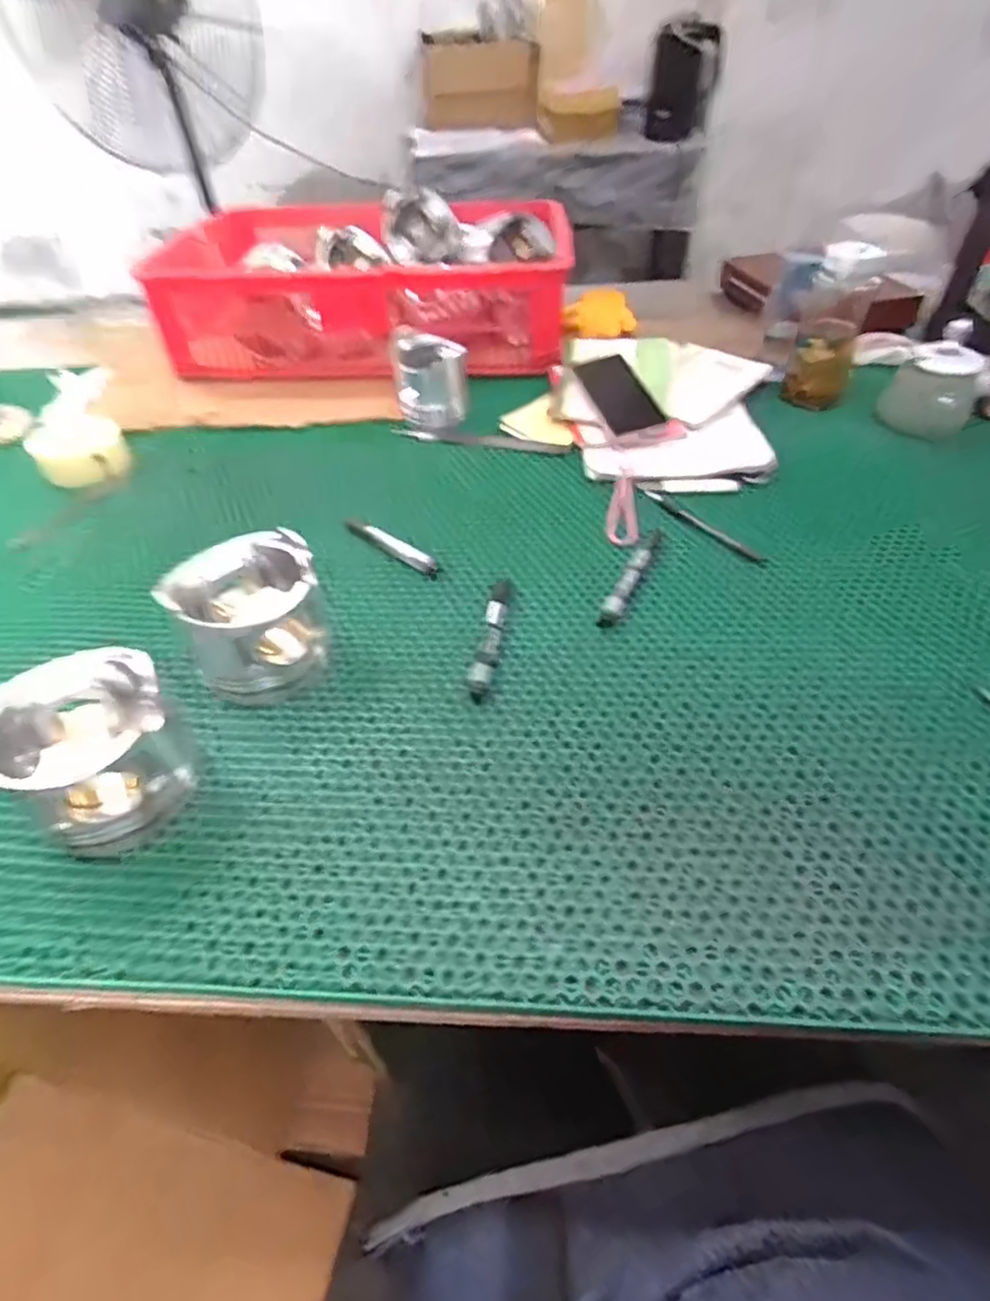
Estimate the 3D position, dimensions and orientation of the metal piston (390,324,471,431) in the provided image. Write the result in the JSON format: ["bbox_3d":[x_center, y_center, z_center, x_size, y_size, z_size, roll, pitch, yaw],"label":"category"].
[{"bbox_3d":[-0.083,-0.365,0.855,0.091,0.093,0.091,-3,45,-1],"label":"metal piston"}]

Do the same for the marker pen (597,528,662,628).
[{"bbox_3d":[0.137,-0.079,0.634,0.020,0.020,0.157,19,48,19],"label":"marker pen"}]

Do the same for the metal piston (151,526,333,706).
[{"bbox_3d":[-0.199,-0.026,0.543,0.110,0.097,0.119,-1,45,1],"label":"metal piston"}]

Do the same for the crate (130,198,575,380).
[{"bbox_3d":[-0.207,-0.575,1.018,0.623,0.149,0.358,-6,45,-5],"label":"crate"}]

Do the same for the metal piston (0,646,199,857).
[{"bbox_3d":[-0.271,0.071,0.445,0.094,0.109,0.111,33,57,29],"label":"metal piston"}]

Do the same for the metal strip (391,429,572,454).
[{"bbox_3d":[-0.019,-0.266,0.824,0.228,0.011,0.027,7,48,9],"label":"metal strip"}]

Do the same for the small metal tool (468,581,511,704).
[{"bbox_3d":[-0.004,-0.016,0.580,0.020,0.013,0.148,6,45,8],"label":"small metal tool"}]

